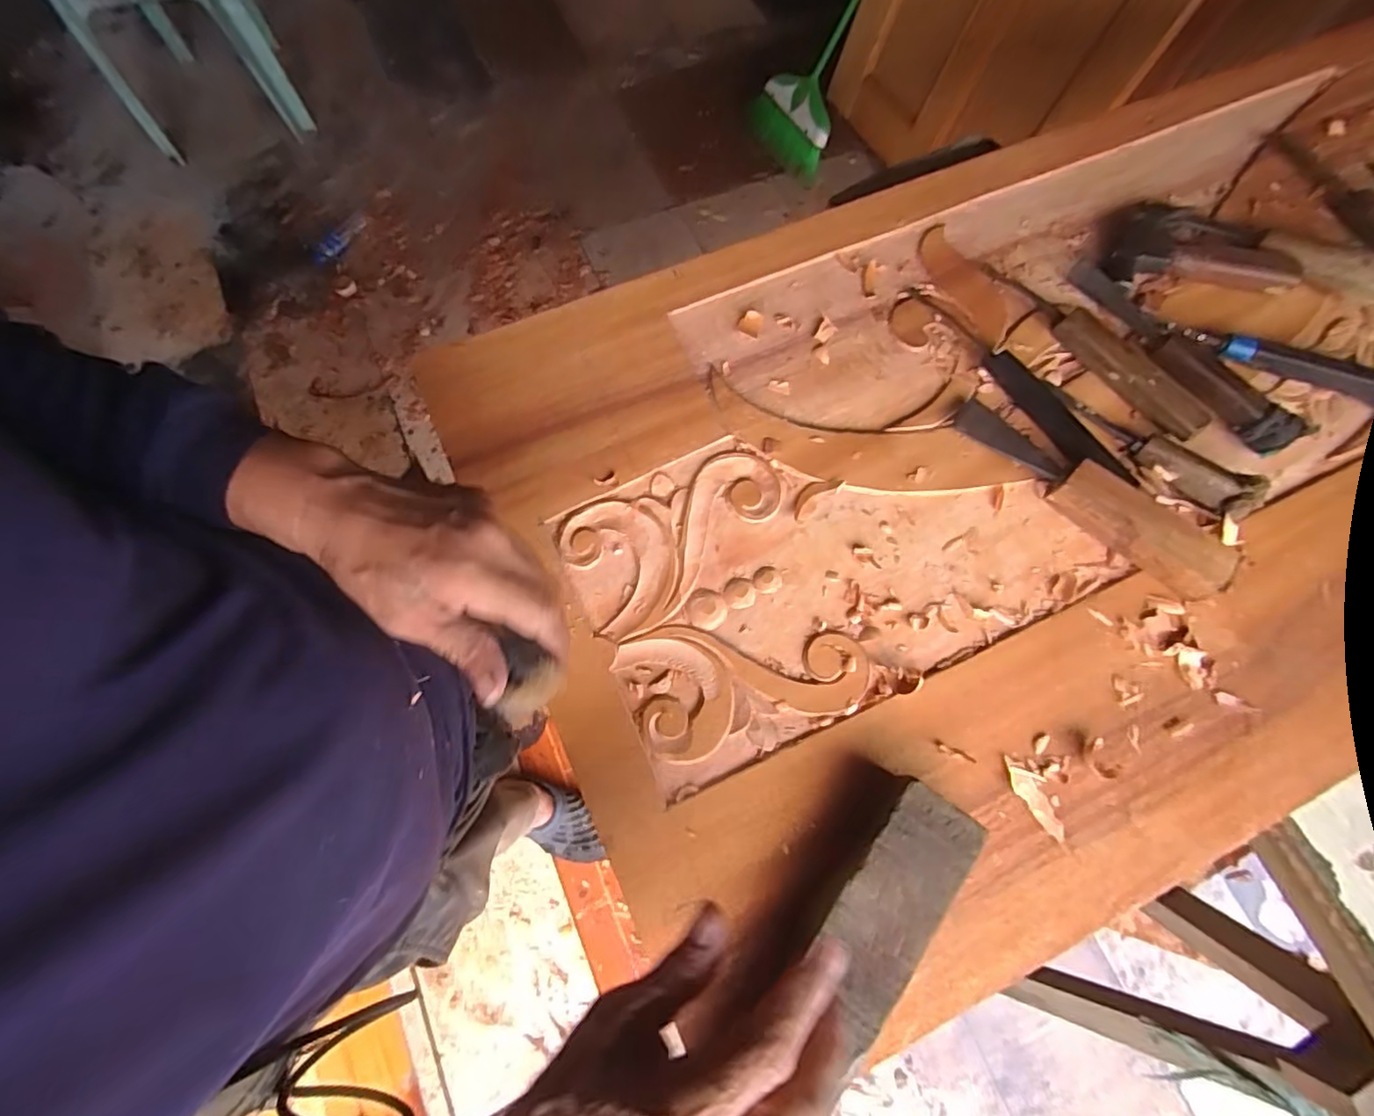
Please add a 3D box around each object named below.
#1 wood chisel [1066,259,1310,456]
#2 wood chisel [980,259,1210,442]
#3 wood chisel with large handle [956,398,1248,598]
[{"bbox_3d":[0.413,-0.175,0.515,0.034,0.032,0.223,-35,76,-12],"label":"wood chisel"},{"bbox_3d":[0.345,-0.184,0.516,0.030,0.028,0.215,-34,75,-12],"label":"wood chisel"},{"bbox_3d":[0.310,-0.052,0.469,0.220,0.033,0.038,41,75,11],"label":"wood chisel with large handle"}]

